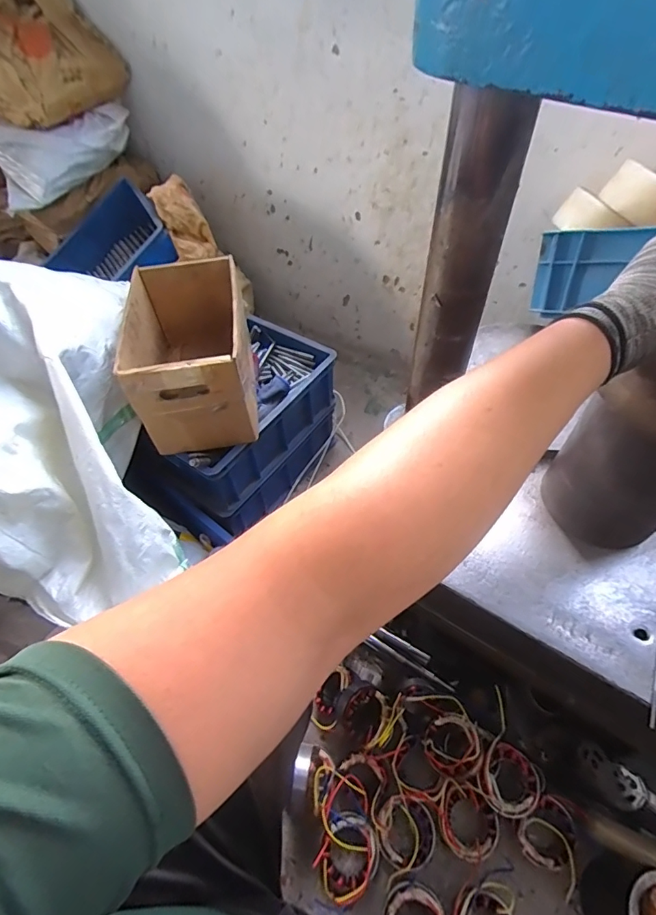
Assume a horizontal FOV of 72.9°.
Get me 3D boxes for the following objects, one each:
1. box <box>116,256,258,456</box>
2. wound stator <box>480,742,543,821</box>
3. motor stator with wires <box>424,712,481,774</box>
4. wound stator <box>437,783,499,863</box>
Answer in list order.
[{"bbox_3d":[-0.250,-0.202,0.843,0.193,0.195,0.321,-9,53,-4],"label":"box"},{"bbox_3d":[0.282,0.506,0.690,0.092,0.050,0.090,-1,53,2],"label":"wound stator"},{"bbox_3d":[0.196,0.448,0.701,0.072,0.050,0.079,-1,53,2],"label":"motor stator with wires"},{"bbox_3d":[0.214,0.558,0.676,0.091,0.034,0.083,-1,53,2],"label":"wound stator"}]

